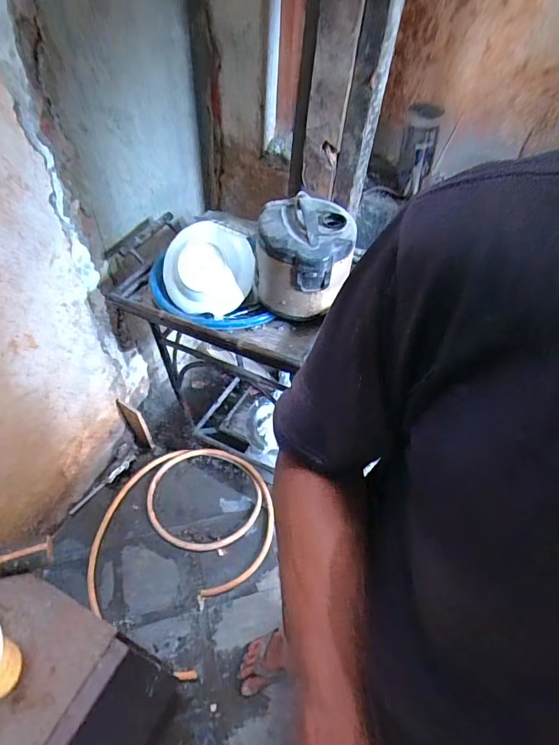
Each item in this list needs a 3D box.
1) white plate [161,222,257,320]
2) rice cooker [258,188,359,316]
[{"bbox_3d":[-0.162,-0.239,1.010,0.195,0.037,0.206,-1,95,-7],"label":"white plate"},{"bbox_3d":[0.050,-0.243,0.944,0.203,0.189,0.197,5,51,-1],"label":"rice cooker"}]

